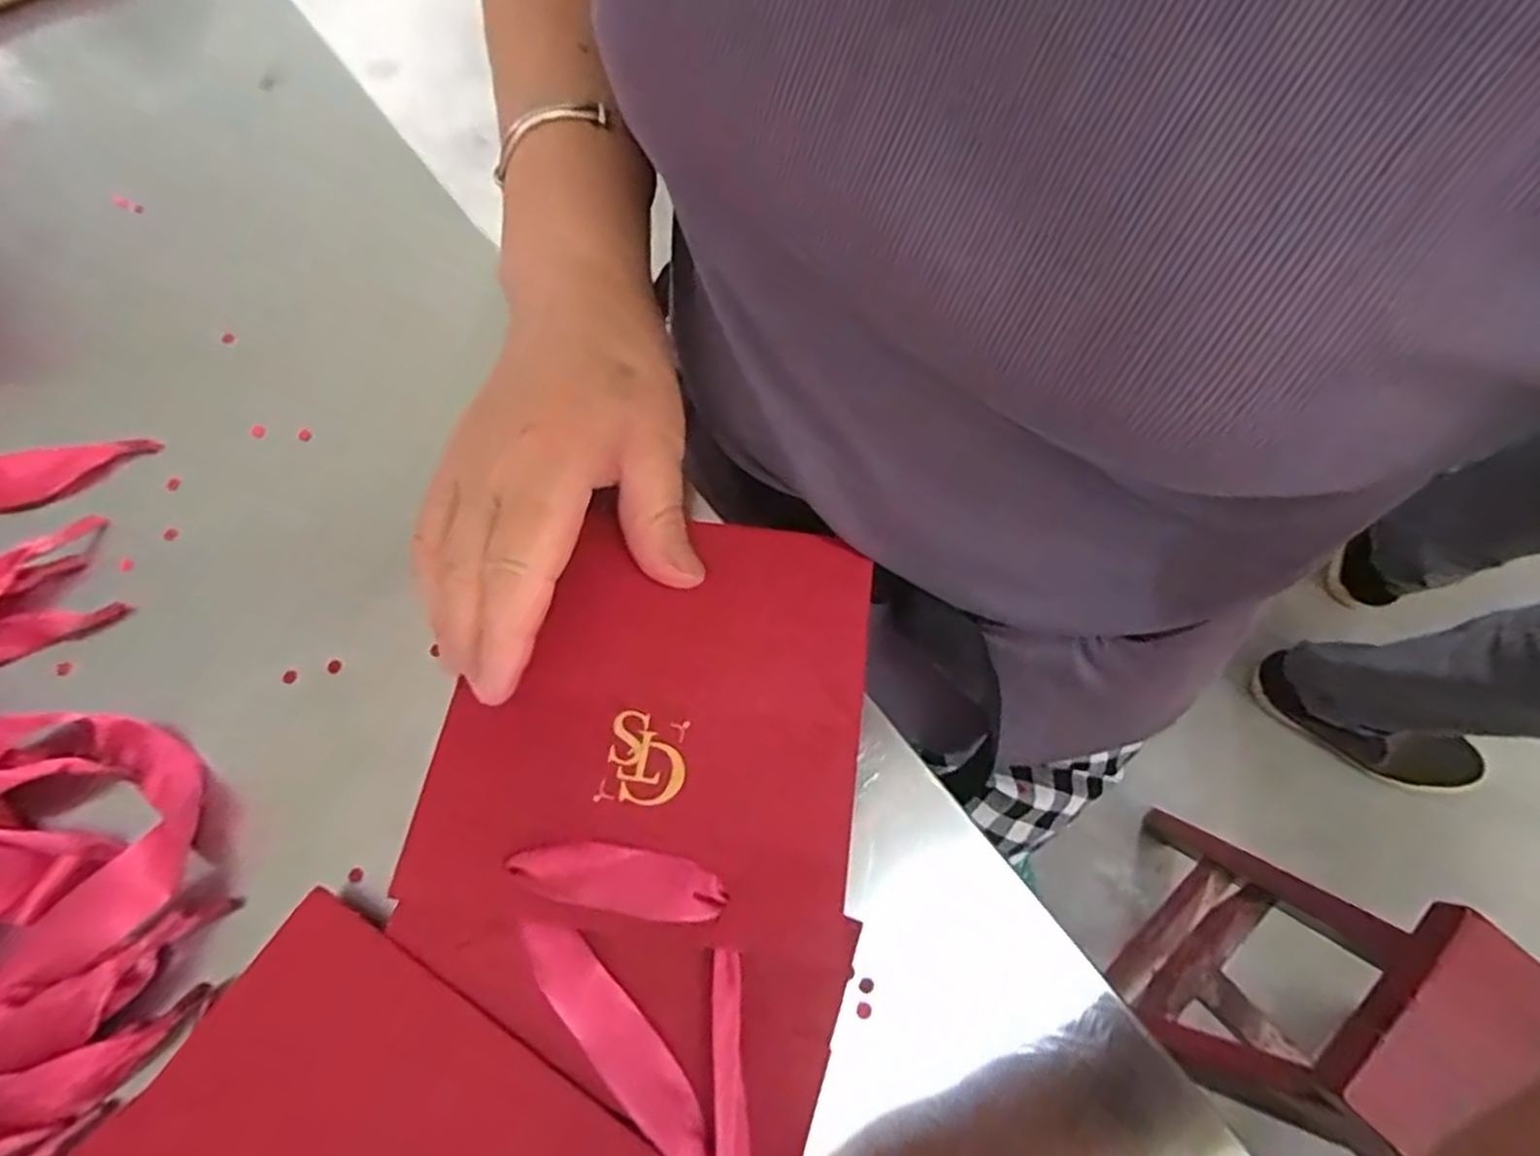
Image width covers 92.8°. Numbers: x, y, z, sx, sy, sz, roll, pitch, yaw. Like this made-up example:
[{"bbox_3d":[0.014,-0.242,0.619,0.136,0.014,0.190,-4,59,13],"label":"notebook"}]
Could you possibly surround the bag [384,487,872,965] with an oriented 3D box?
[{"bbox_3d":[-0.040,0.043,0.248,0.136,0.012,0.138,7,69,2],"label":"bag"}]

